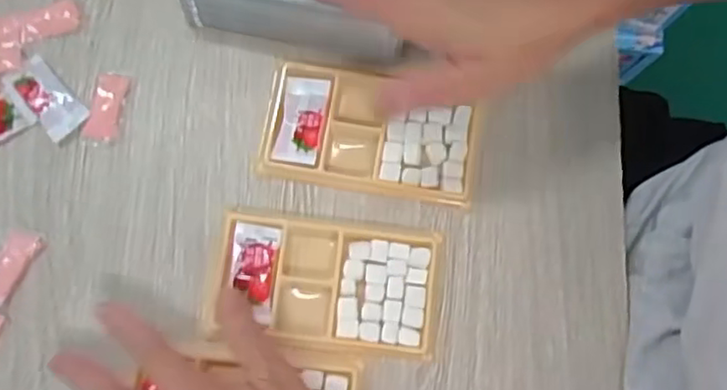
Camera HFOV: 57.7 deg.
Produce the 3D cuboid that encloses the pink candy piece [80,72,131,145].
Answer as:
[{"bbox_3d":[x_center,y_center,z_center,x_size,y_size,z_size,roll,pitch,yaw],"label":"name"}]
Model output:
[{"bbox_3d":[-0.161,-0.055,0.414,0.020,0.004,0.047,12,78,-1],"label":"pink candy piece"}]

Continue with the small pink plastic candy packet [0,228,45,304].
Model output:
[{"bbox_3d":[-0.209,0.041,0.389,0.021,0.004,0.043,27,78,2],"label":"small pink plastic candy packet"}]

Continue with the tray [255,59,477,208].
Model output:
[{"bbox_3d":[0.004,-0.039,0.415,0.129,0.013,0.075,9,78,1],"label":"tray"}]

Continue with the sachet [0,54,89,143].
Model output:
[{"bbox_3d":[-0.198,-0.061,0.411,0.026,0.006,0.053,-41,84,-10],"label":"sachet"}]

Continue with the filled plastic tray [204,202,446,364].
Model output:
[{"bbox_3d":[-0.022,0.051,0.396,0.131,0.017,0.074,8,78,0],"label":"filled plastic tray"}]

